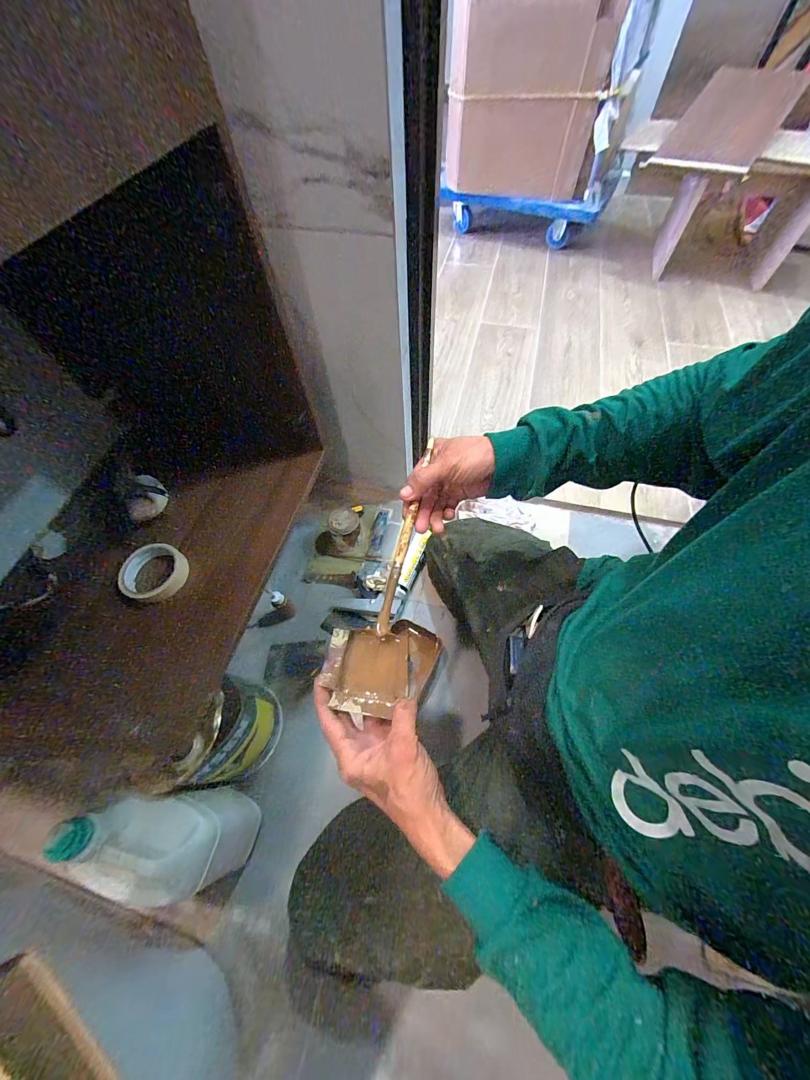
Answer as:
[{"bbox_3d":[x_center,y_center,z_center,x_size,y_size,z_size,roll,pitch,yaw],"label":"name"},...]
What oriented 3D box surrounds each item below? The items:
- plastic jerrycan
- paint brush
[{"bbox_3d":[-0.327,0.419,0.520,0.169,0.229,0.114,-3,60,0],"label":"plastic jerrycan"},{"bbox_3d":[0.002,-0.006,0.390,0.014,0.009,0.211,13,83,8],"label":"paint brush"}]

